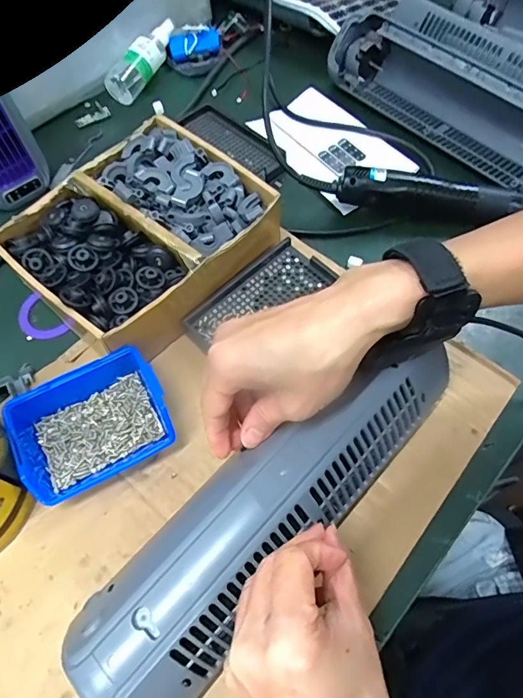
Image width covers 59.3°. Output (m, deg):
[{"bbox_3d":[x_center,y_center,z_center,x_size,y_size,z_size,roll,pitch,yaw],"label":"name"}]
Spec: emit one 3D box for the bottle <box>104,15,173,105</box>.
[{"bbox_3d":[-0.149,-0.377,0.595,0.038,0.036,0.134,30,78,13],"label":"bottle"}]

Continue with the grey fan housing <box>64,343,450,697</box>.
[{"bbox_3d":[0.019,0.094,0.290,0.291,0.052,0.078,-38,70,-18],"label":"grey fan housing"}]

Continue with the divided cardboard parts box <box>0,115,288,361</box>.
[{"bbox_3d":[-0.110,-0.104,0.424,0.178,0.062,0.213,37,68,19],"label":"divided cardboard parts box"}]

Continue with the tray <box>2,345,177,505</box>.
[{"bbox_3d":[-0.129,0.057,0.355,0.109,0.036,0.082,-25,64,-12],"label":"tray"}]

